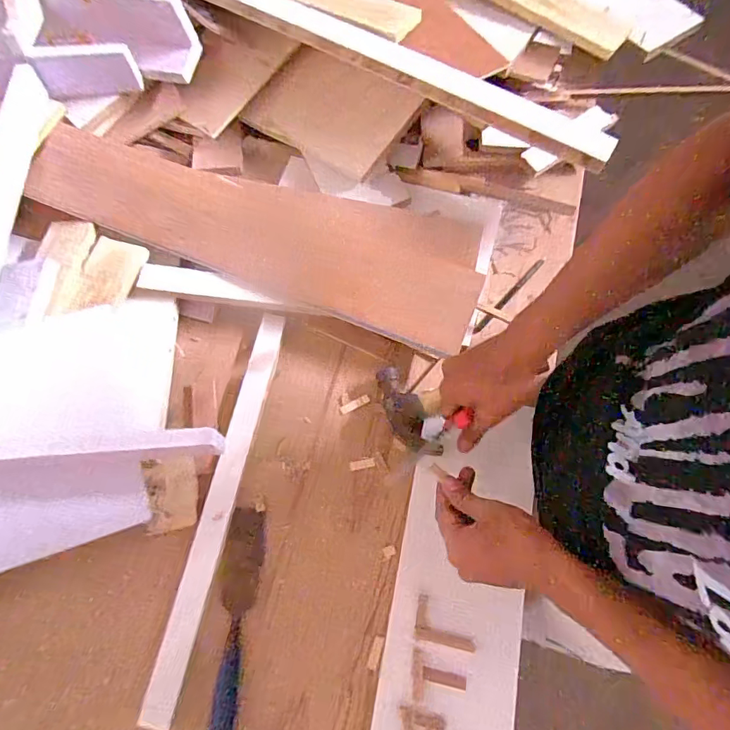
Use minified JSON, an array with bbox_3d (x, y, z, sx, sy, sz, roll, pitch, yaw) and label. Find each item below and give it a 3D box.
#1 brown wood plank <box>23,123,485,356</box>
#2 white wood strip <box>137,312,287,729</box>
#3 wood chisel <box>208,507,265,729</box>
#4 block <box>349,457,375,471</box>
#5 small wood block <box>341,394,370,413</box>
[{"bbox_3d":[-0.154,-0.209,0.663,0.652,0.026,0.187,20,80,3],"label":"brown wood plank"},{"bbox_3d":[-0.176,0.160,0.564,0.037,0.013,0.481,11,71,4],"label":"white wood strip"},{"bbox_3d":[-0.149,0.291,0.519,0.043,0.029,0.246,4,71,1],"label":"wood chisel"},{"bbox_3d":[-0.004,0.128,0.596,0.033,0.004,0.012,-10,71,-3],"label":"block"},{"bbox_3d":[-0.013,0.052,0.618,0.041,0.004,0.011,-26,73,-9],"label":"small wood block"}]

